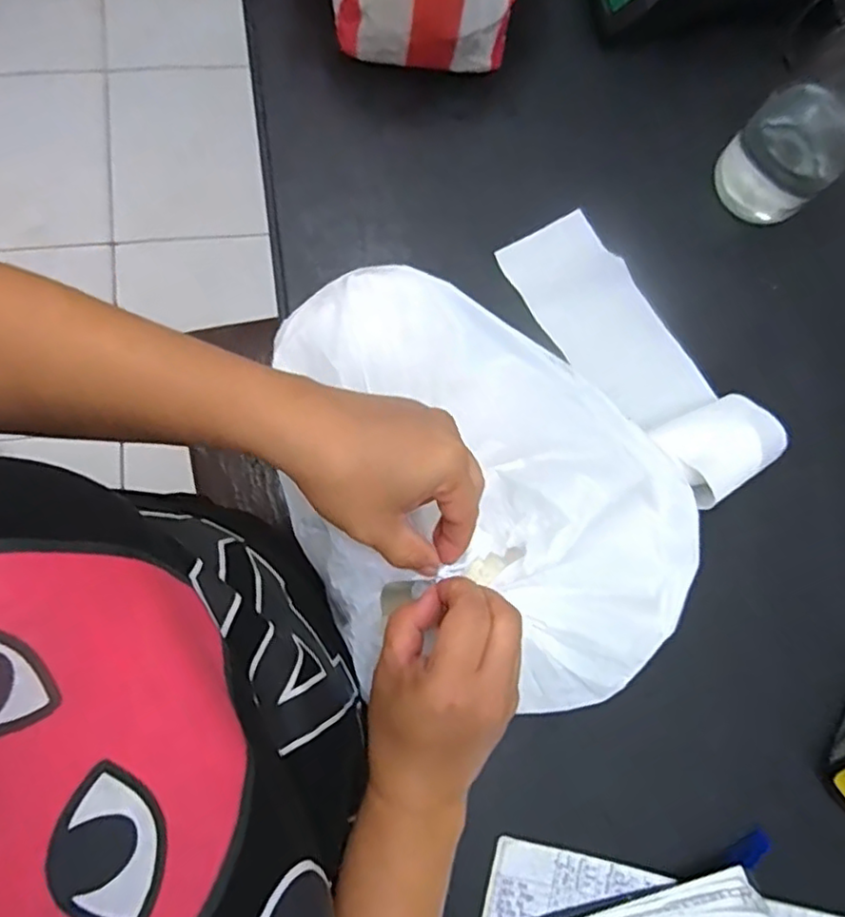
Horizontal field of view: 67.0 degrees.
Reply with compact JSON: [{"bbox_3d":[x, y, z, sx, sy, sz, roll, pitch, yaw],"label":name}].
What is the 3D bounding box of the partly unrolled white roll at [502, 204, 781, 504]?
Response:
[{"bbox_3d":[0.201,-0.101,0.602,0.103,0.056,0.303,-34,84,-9],"label":"partly unrolled white roll"}]

